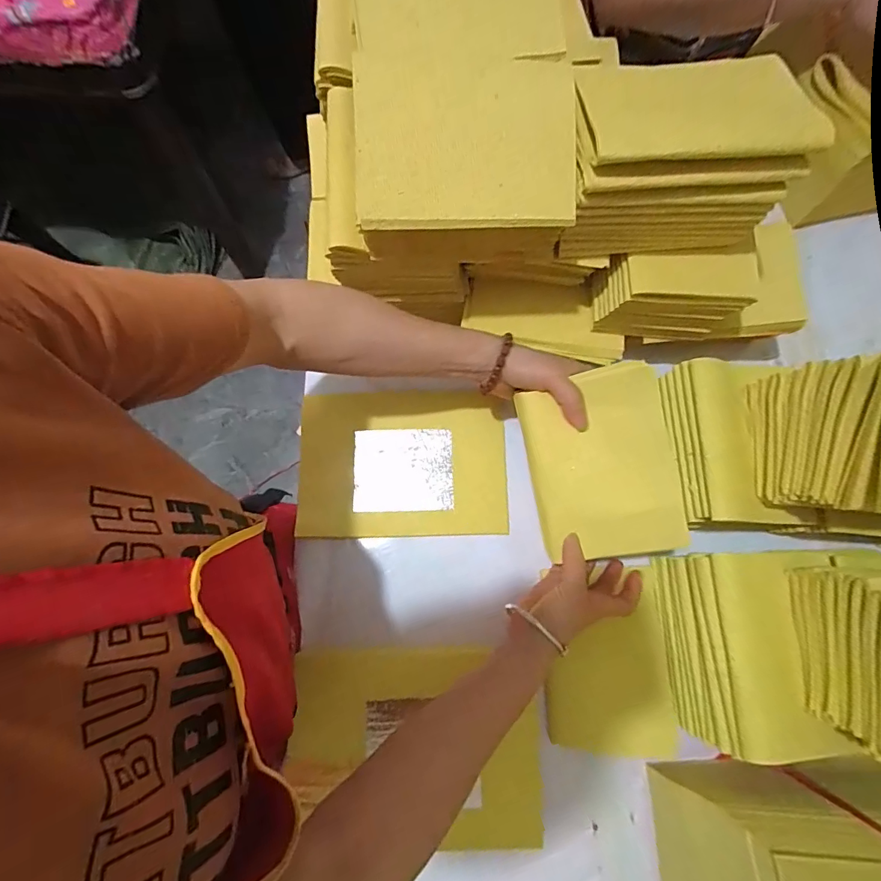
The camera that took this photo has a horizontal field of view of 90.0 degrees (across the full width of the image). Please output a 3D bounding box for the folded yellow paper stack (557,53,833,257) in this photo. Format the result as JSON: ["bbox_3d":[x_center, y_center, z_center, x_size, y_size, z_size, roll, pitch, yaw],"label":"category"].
[{"bbox_3d":[0.174,-0.227,0.348,0.163,0.102,0.114,-6,78,-2],"label":"folded yellow paper stack"}]

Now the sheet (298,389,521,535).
[{"bbox_3d":[-0.039,0.025,0.483,0.221,0.011,0.155,-1,78,-3],"label":"sheet"}]

